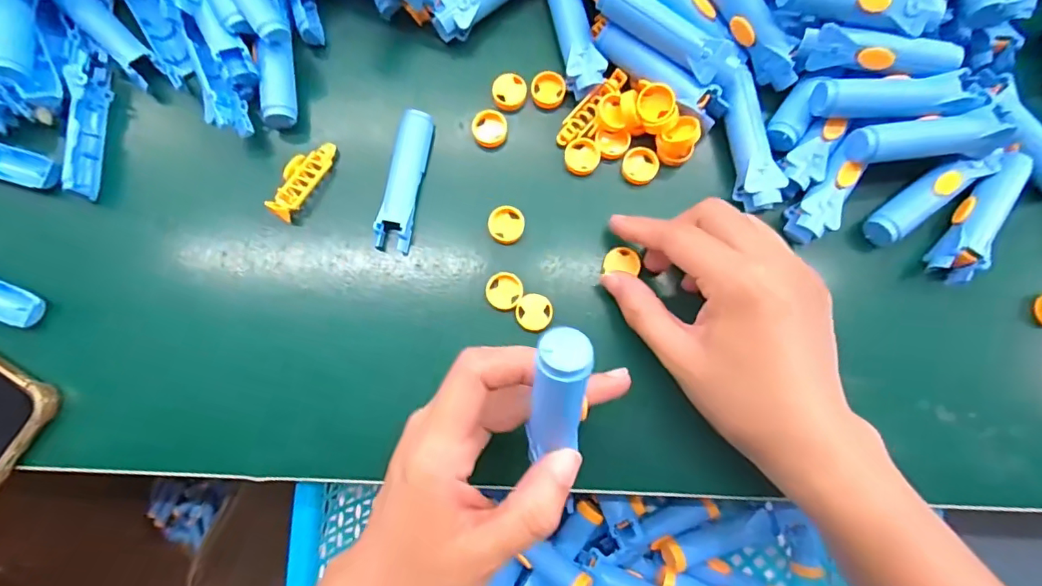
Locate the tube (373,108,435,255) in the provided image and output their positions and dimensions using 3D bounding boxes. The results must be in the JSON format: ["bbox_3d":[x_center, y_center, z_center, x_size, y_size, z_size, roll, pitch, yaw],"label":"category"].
[{"bbox_3d":[-0.063,-0.061,0.277,0.017,0.016,0.077,10,80,3],"label":"tube"}]

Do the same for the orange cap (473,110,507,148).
[{"bbox_3d":[-0.017,-0.092,0.285,0.019,0.008,0.019,0,79,1],"label":"orange cap"}]

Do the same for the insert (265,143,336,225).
[{"bbox_3d":[-0.120,-0.063,0.273,0.017,0.012,0.048,31,81,6],"label":"insert"}]

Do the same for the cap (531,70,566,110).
[{"bbox_3d":[0.016,-0.116,0.287,0.019,0.007,0.019,0,79,1],"label":"cap"}]

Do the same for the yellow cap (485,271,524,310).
[{"bbox_3d":[-0.009,-0.001,0.267,0.019,0.005,0.019,0,79,1],"label":"yellow cap"}]

